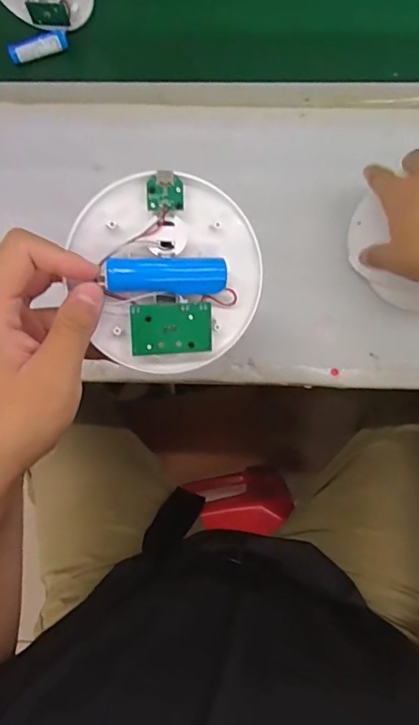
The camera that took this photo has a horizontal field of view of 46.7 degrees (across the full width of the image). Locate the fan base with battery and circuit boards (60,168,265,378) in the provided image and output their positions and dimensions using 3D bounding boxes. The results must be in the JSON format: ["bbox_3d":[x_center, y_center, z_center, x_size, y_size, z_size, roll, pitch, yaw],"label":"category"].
[{"bbox_3d":[-0.019,-0.049,0.275,0.097,0.017,0.107,-15,103,-9],"label":"fan base with battery and circuit boards"}]

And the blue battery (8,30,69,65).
[{"bbox_3d":[-0.198,-0.366,0.563,0.068,0.022,0.017,-24,78,-4],"label":"blue battery"}]

